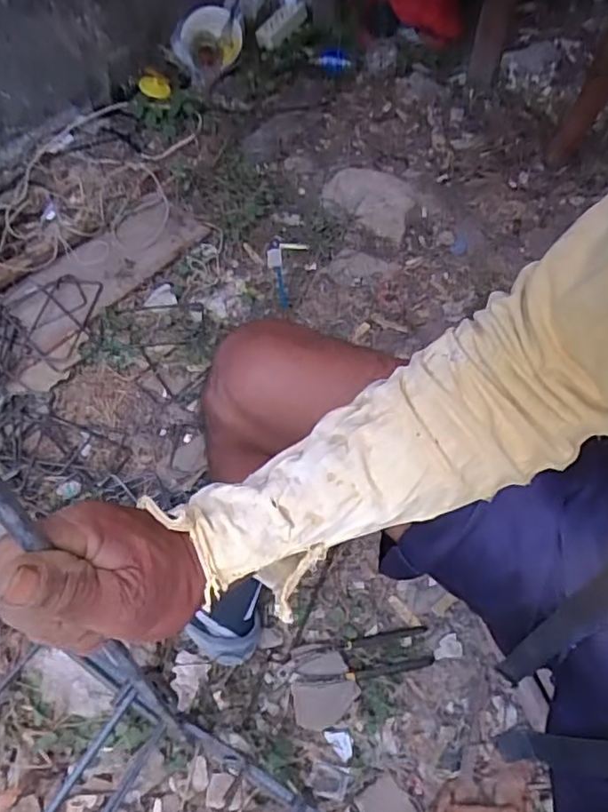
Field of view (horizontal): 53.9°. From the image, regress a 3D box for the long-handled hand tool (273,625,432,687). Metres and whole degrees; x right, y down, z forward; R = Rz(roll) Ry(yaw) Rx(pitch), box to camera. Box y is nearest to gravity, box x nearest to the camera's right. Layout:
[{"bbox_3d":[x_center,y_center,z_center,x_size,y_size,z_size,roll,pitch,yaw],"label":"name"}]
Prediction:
[{"bbox_3d":[0.064,0.328,0.773,0.204,0.016,0.052,-11,55,-4],"label":"long-handled hand tool"}]

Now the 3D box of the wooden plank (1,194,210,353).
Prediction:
[{"bbox_3d":[-0.389,-0.279,1.173,0.185,0.030,0.399,40,68,20],"label":"wooden plank"}]

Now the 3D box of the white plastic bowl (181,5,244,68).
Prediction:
[{"bbox_3d":[-0.231,-0.920,1.498,0.145,0.136,0.037,-11,11,-22],"label":"white plastic bowl"}]

